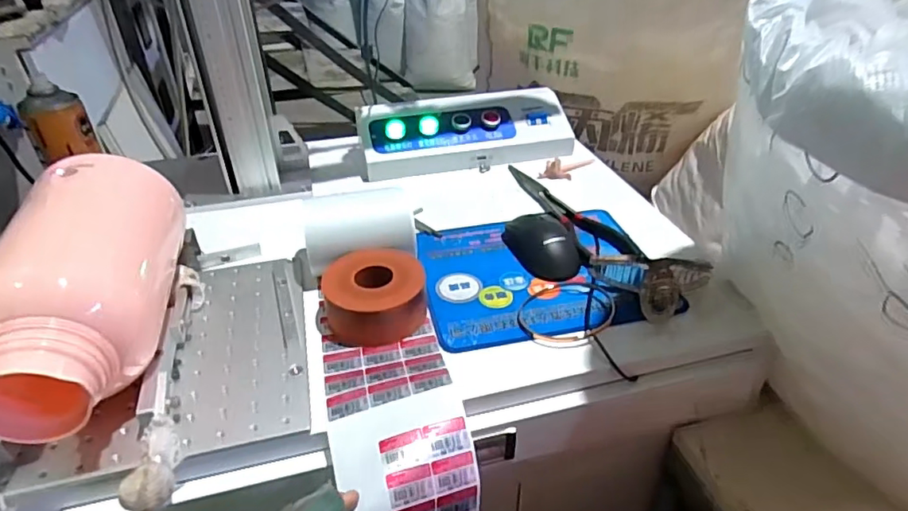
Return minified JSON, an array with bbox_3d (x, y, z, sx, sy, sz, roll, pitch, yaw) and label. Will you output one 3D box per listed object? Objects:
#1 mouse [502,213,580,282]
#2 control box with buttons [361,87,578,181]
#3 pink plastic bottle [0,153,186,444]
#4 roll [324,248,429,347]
[{"bbox_3d":[0.100,-0.016,0.619,0.063,0.038,0.099,-11,36,-13],"label":"mouse"},{"bbox_3d":[0.019,-0.192,0.856,0.328,0.074,0.120,-8,36,-9],"label":"control box with buttons"},{"bbox_3d":[-0.305,0.019,0.459,0.108,0.106,0.260,-3,49,-3],"label":"pink plastic bottle"},{"bbox_3d":[-0.077,0.038,0.536,0.099,0.049,0.087,-3,35,-2],"label":"roll"}]

